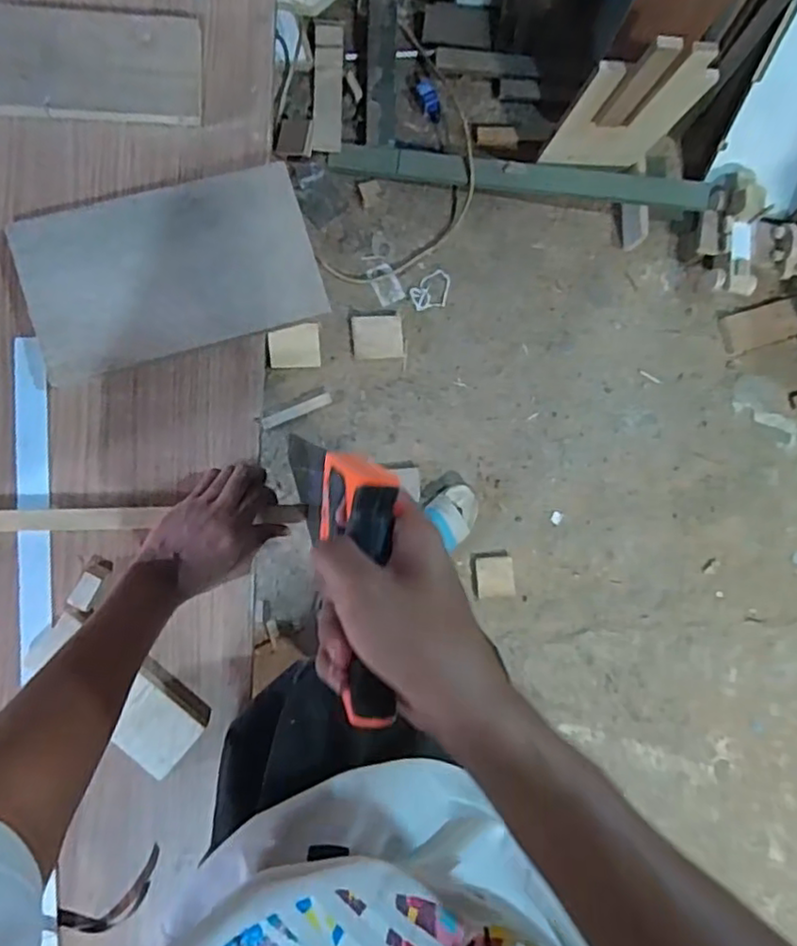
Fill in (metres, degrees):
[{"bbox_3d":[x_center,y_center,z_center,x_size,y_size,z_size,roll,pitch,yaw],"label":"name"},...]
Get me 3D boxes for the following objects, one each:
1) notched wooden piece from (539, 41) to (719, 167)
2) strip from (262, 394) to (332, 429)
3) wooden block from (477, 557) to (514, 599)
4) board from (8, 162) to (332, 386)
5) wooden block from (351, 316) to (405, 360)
[{"bbox_3d":[0.445,-0.685,1.216,0.227,0.359,0.033,-2,87,-8],"label":"notched wooden piece"},{"bbox_3d":[-0.218,-0.135,1.371,0.155,0.017,0.023,-24,90,-9],"label":"strip"},{"bbox_3d":[0.215,0.232,1.422,0.079,0.030,0.087,-4,87,-8],"label":"wooden block"},{"bbox_3d":[-0.211,-0.187,0.599,0.261,0.008,0.143,-18,99,-7],"label":"board"},{"bbox_3d":[-0.044,-0.296,1.393,0.110,0.013,0.092,-4,87,-8],"label":"wooden block"}]

